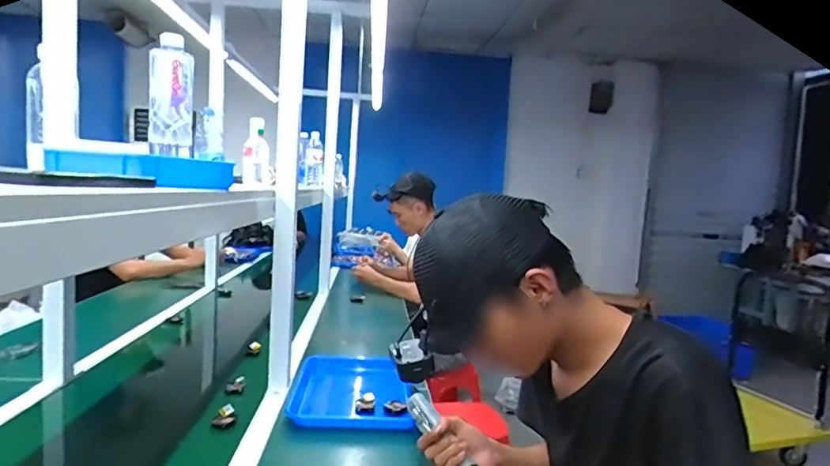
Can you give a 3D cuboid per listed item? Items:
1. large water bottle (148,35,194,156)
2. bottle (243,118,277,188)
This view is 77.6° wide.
[{"bbox_3d":[-0.382,-0.215,0.809,0.065,0.182,0.064,2,5,-25],"label":"large water bottle"},{"bbox_3d":[-0.481,-0.249,1.594,0.094,0.199,0.075,2,5,-20],"label":"bottle"}]

